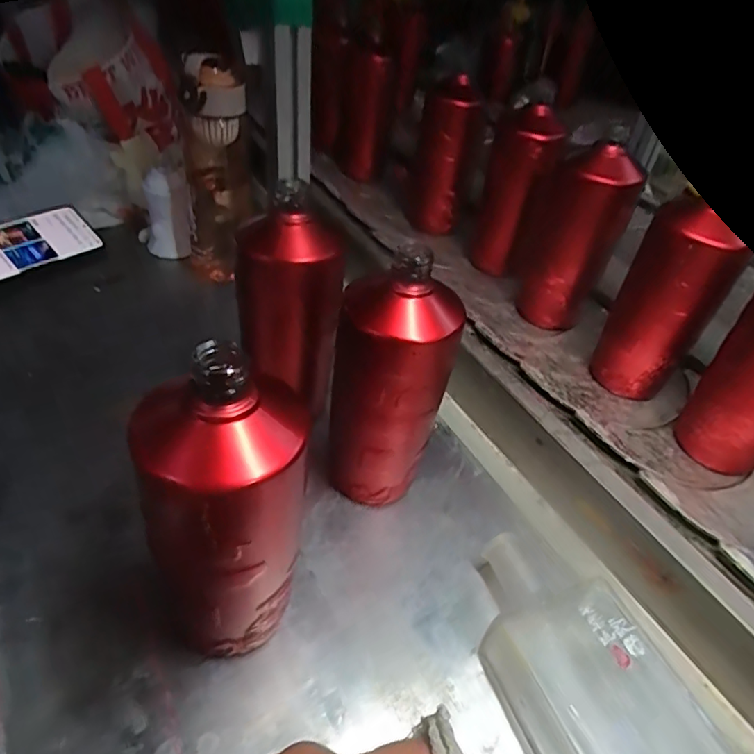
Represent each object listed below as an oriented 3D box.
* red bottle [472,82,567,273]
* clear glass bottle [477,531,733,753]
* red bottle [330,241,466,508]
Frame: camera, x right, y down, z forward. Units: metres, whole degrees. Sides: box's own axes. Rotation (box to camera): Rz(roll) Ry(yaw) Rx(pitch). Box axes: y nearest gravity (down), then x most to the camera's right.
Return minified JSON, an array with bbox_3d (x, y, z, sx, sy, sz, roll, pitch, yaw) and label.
[{"bbox_3d":[0.167,-0.227,0.663,0.082,0.184,0.072,12,44,8],"label":"red bottle"},{"bbox_3d":[0.133,0.201,0.326,0.096,0.042,0.223,-16,47,-21],"label":"clear glass bottle"},{"bbox_3d":[0.007,0.014,0.398,0.082,0.206,0.063,-23,50,-26],"label":"red bottle"}]

